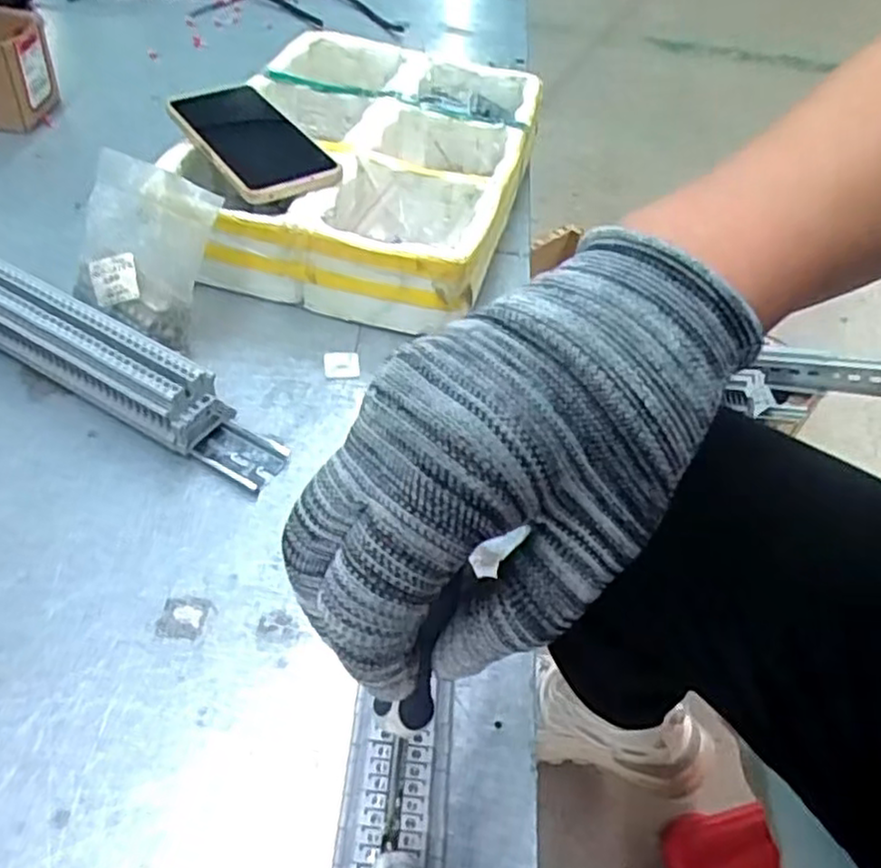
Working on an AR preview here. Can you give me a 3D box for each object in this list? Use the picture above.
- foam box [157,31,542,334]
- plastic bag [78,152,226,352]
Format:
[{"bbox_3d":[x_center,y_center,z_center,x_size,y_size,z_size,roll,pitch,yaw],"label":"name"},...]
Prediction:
[{"bbox_3d":[-0.064,-0.239,0.649,0.260,0.080,0.346,15,48,6],"label":"foam box"},{"bbox_3d":[-0.206,-0.131,0.502,0.101,0.104,0.034,28,8,14],"label":"plastic bag"}]

